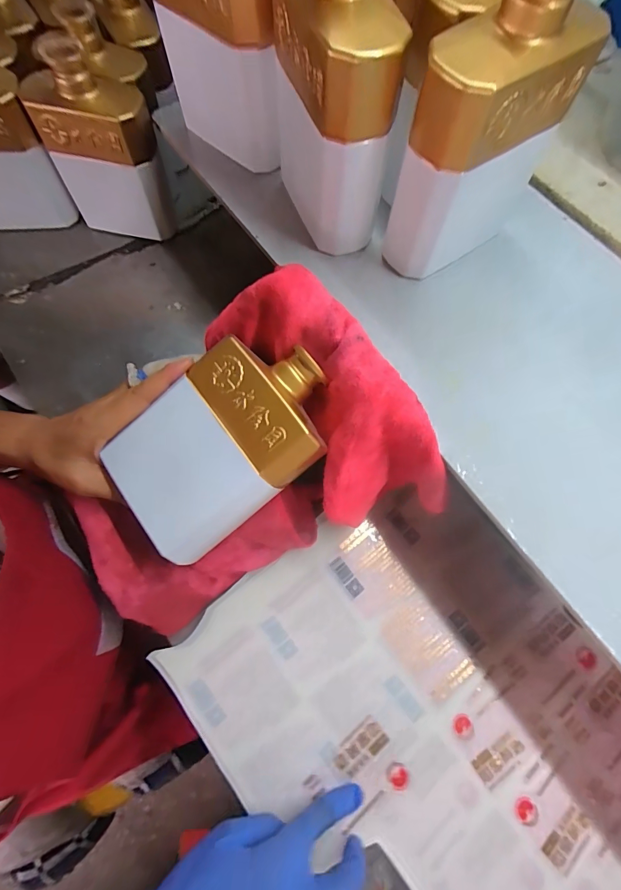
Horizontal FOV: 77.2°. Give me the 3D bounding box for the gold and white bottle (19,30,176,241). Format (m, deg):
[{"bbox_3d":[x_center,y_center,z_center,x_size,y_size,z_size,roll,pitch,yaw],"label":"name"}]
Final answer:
[{"bbox_3d":[-0.229,-0.329,0.437,0.119,0.157,0.083,4,74,1],"label":"gold and white bottle"}]

